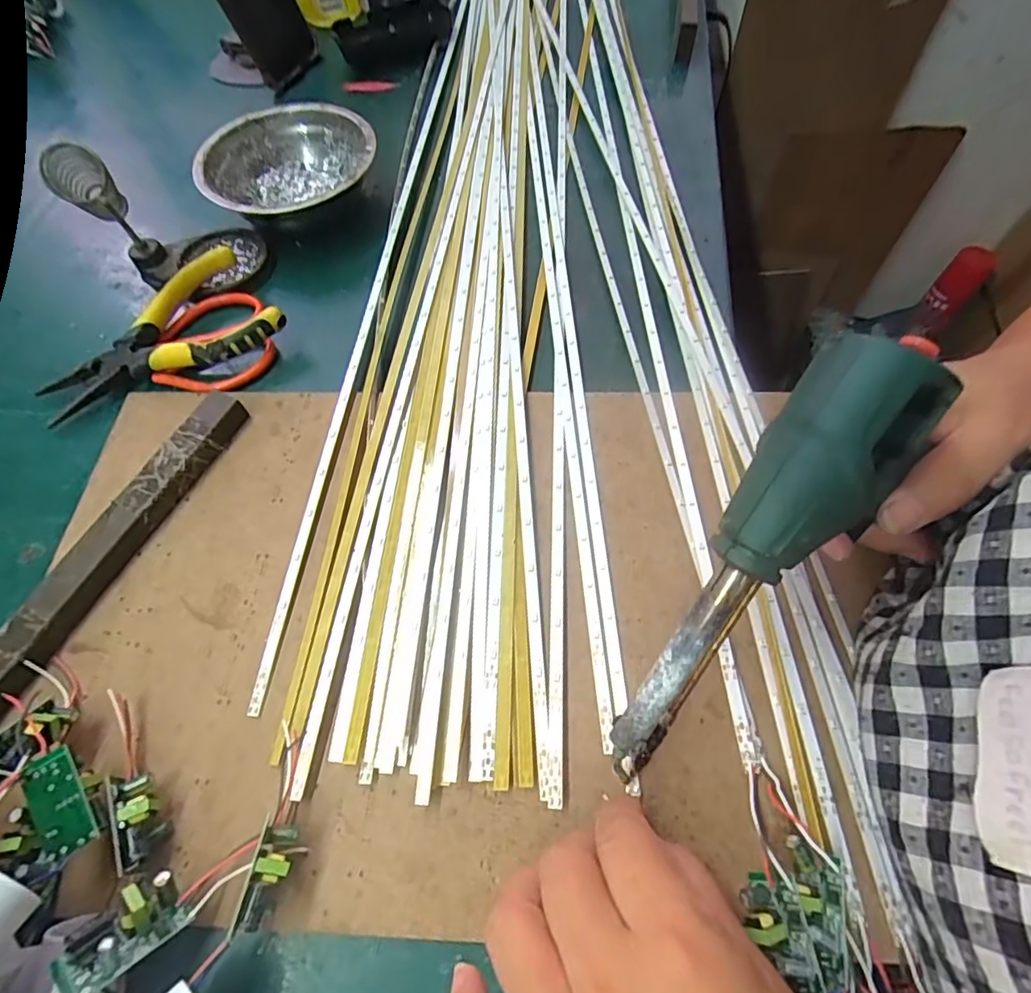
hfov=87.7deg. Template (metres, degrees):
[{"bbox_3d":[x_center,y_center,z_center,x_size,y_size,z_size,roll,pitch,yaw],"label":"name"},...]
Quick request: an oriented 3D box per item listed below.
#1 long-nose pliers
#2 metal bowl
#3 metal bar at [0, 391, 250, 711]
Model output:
[{"bbox_3d":[-0.226,-0.094,0.338,0.144,0.025,0.079,-38,68,-16],"label":"long-nose pliers"},{"bbox_3d":[-0.167,-0.241,0.404,0.122,0.036,0.122,-1,63,1],"label":"metal bowl"},{"bbox_3d":[-0.213,0.032,0.275,0.024,0.021,0.214,19,66,11],"label":"metal bar"}]

